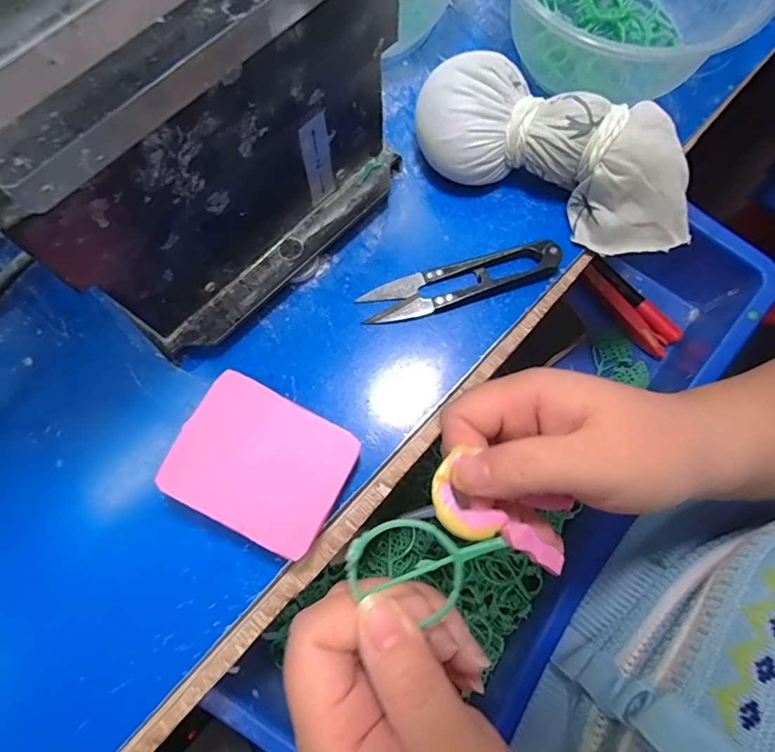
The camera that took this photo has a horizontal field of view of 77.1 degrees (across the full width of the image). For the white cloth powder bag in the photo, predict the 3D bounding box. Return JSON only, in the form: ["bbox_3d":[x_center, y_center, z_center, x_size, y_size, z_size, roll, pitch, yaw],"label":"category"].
[{"bbox_3d":[0.087,-0.109,0.244,0.147,0.049,0.051,23,76,6],"label":"white cloth powder bag"}]

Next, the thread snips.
[{"bbox_3d":[0.037,-0.048,0.247,0.100,0.012,0.022,-17,76,-5],"label":"thread snips"}]

